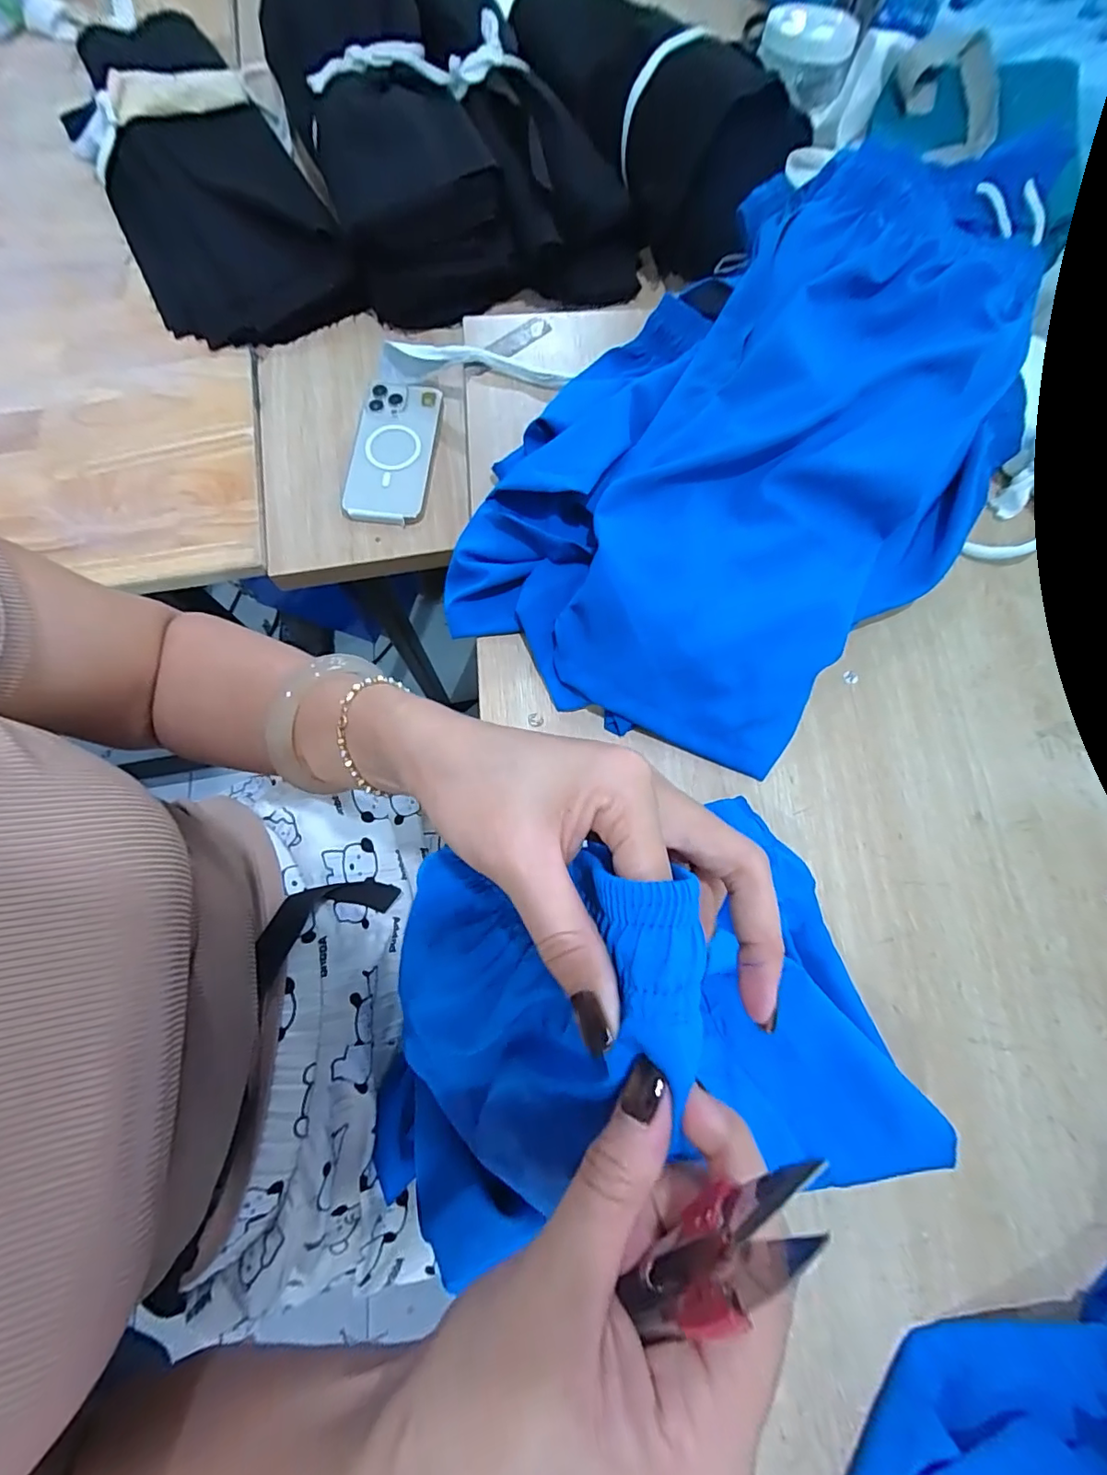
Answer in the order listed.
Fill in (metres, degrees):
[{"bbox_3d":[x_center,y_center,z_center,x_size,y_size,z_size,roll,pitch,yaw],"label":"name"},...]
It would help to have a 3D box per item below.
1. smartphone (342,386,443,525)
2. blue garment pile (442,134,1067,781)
[{"bbox_3d":[-0.159,-0.286,0.523,0.074,0.010,0.158,5,74,0],"label":"smartphone"},{"bbox_3d":[0.169,-0.237,0.423,0.321,0.136,0.515,42,78,9],"label":"blue garment pile"}]

